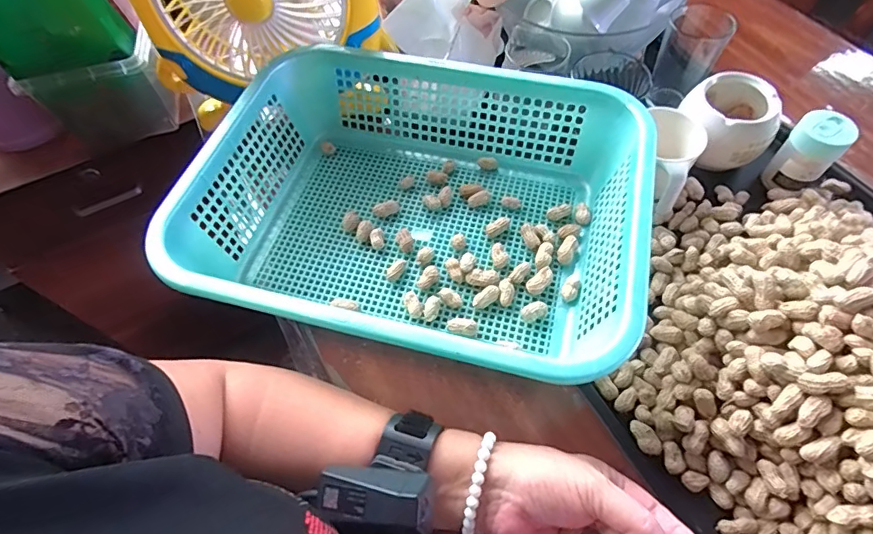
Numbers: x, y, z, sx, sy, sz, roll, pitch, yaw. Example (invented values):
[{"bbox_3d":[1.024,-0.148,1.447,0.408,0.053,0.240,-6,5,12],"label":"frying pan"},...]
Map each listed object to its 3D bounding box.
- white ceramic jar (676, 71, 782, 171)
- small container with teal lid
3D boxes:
[{"bbox_3d":[0.318,-0.159,0.524,0.091,0.072,0.107,-4,60,1],"label":"white ceramic jar"},{"bbox_3d":[0.382,-0.114,0.491,0.043,0.083,0.047,-40,65,-19],"label":"small container with teal lid"}]

